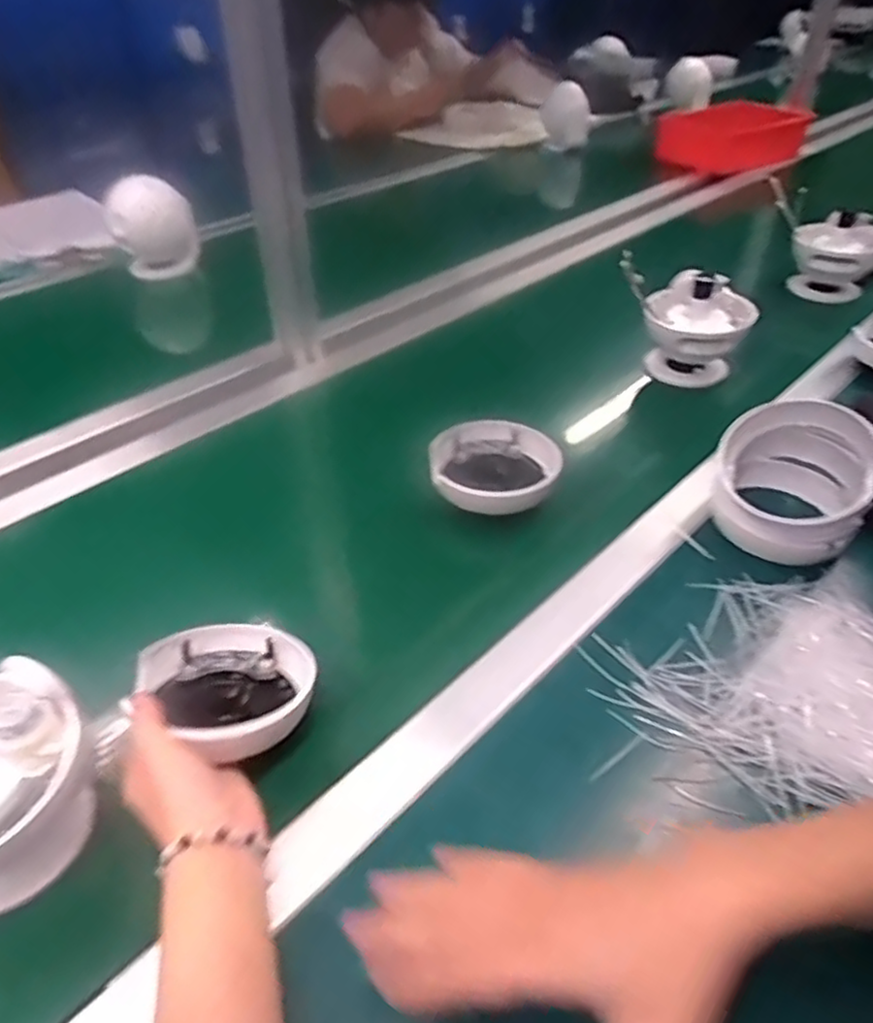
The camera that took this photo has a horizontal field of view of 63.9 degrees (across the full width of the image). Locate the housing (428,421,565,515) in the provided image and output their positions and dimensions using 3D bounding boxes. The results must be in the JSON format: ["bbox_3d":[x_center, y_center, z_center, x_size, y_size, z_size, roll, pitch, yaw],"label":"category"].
[{"bbox_3d":[0.054,-0.037,0.652,0.116,0.035,0.107,7,42,10],"label":"housing"}]

